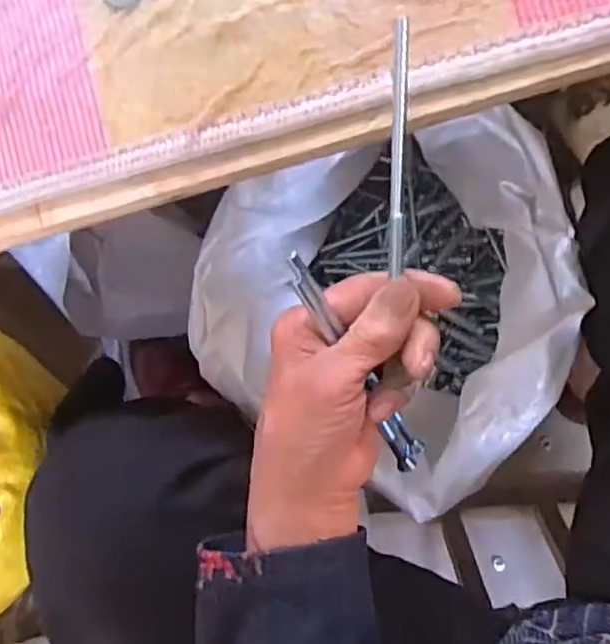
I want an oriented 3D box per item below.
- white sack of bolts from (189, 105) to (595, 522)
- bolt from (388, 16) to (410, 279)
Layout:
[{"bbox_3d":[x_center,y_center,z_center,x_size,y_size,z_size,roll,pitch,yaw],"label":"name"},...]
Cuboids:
[{"bbox_3d":[0.085,-0.022,0.562,0.238,0.306,0.240,36,94,7],"label":"white sack of bolts"},{"bbox_3d":[0.040,-0.073,0.284,0.006,0.004,0.102,2,112,9],"label":"bolt"}]

